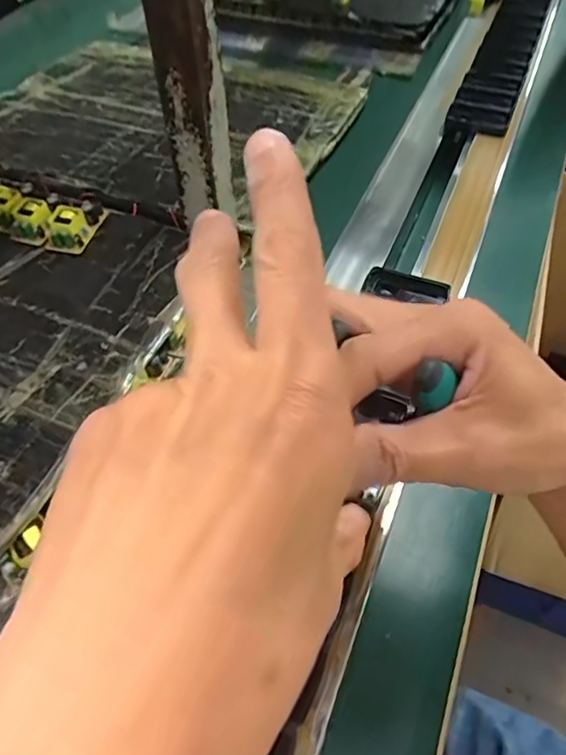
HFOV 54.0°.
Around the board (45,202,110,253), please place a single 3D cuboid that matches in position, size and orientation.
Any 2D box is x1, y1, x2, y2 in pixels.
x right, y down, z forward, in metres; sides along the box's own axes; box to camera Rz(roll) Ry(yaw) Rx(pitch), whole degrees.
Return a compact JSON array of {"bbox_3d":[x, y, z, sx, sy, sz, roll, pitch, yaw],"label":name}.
[{"bbox_3d":[-0.201,-0.151,0.536,0.037,0.027,0.062,11,54,10],"label":"board"}]

